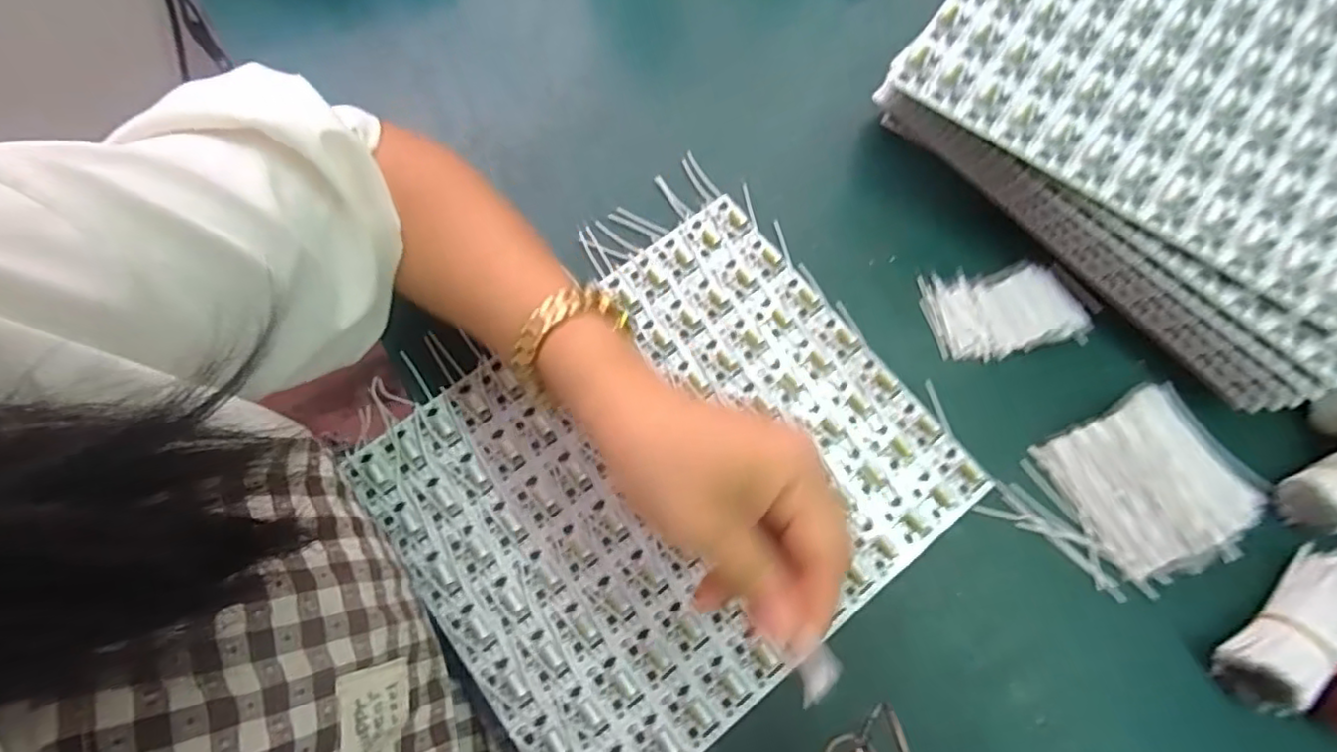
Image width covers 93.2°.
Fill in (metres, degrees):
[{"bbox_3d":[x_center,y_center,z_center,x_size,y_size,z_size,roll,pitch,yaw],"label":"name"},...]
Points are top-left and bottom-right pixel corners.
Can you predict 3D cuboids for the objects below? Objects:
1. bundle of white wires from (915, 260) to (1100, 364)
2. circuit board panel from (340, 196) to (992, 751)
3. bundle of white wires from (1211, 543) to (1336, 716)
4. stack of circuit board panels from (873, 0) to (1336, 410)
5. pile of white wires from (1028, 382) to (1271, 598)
[{"bbox_3d":[0.213,-0.042,0.392,0.102,0.013,0.056,-8,77,-4],"label":"bundle of white wires"},{"bbox_3d":[-0.001,0.058,0.364,0.287,0.011,0.239,-36,76,-13],"label":"circuit board panel"},{"bbox_3d":[0.332,0.133,0.326,0.091,0.034,0.044,-38,77,-12],"label":"bundle of white wires"},{"bbox_3d":[0.313,-0.169,0.398,0.297,0.090,0.254,42,78,8],"label":"stack of circuit board panels"},{"bbox_3d":[0.281,0.058,0.358,0.104,0.021,0.094,-26,79,-8],"label":"pile of white wires"}]

